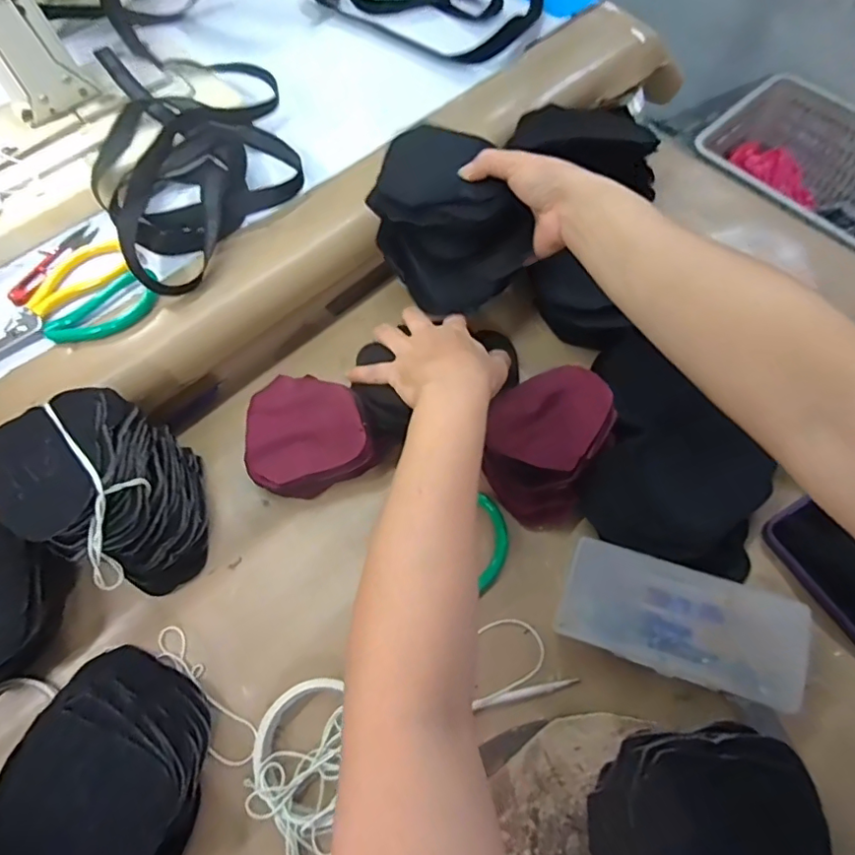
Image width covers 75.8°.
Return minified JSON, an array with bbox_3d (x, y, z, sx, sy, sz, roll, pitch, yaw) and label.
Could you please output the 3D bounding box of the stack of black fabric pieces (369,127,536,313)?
[{"bbox_3d":[0.020,-0.183,0.481,0.119,0.081,0.132,-21,66,-6],"label":"stack of black fabric pieces"}]

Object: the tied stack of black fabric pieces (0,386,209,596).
[{"bbox_3d":[-0.242,0.043,0.419,0.125,0.110,0.109,35,72,17],"label":"tied stack of black fabric pieces"}]

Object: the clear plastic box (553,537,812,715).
[{"bbox_3d":[0.178,0.139,0.397,0.161,0.037,0.074,17,68,10],"label":"clear plastic box"}]

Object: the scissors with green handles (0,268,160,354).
[{"bbox_3d":[-0.329,-0.091,0.480,0.188,0.009,0.066,-26,67,-8],"label":"scissors with green handles"}]

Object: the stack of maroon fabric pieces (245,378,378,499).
[{"bbox_3d":[-0.101,0.007,0.475,0.112,0.058,0.091,-24,76,6],"label":"stack of maroon fabric pieces"}]

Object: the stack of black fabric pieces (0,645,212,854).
[{"bbox_3d":[-0.210,0.234,0.376,0.114,0.082,0.137,10,67,8],"label":"stack of black fabric pieces"}]

